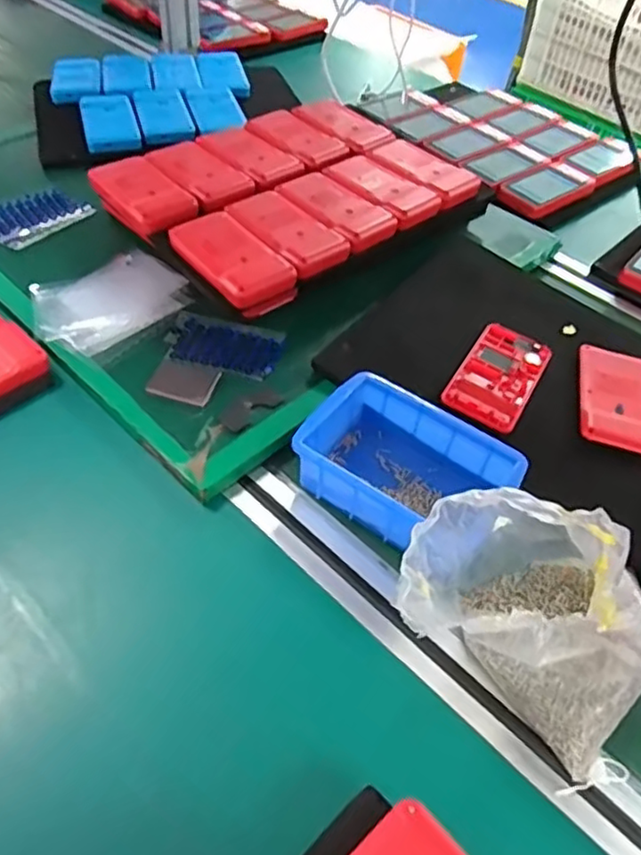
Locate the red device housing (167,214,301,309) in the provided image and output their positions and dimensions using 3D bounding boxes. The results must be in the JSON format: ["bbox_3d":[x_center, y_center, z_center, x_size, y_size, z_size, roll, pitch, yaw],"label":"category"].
[{"bbox_3d":[-0.082,-0.152,0.570,0.063,0.017,0.123,-29,56,-27],"label":"red device housing"}]

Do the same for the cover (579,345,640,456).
[{"bbox_3d":[0.252,-0.028,0.548,0.062,0.010,0.123,14,48,8],"label":"cover"}]

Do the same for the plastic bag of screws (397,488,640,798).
[{"bbox_3d":[0.132,0.095,0.373,0.157,0.103,0.126,28,52,19],"label":"plastic bag of screws"}]

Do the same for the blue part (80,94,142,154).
[{"bbox_3d":[-0.259,-0.377,0.789,0.064,0.013,0.139,-12,54,-17],"label":"blue part"}]

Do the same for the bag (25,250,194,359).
[{"bbox_3d":[-0.187,-0.112,0.577,0.133,0.012,0.103,-33,58,-30],"label":"bag"}]

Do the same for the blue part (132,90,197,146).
[{"bbox_3d":[-0.200,-0.397,0.818,0.067,0.015,0.137,-12,50,-15],"label":"blue part"}]

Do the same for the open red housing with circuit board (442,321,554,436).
[{"bbox_3d":[0.152,-0.044,0.552,0.062,0.010,0.121,26,51,17],"label":"open red housing with circuit board"}]

